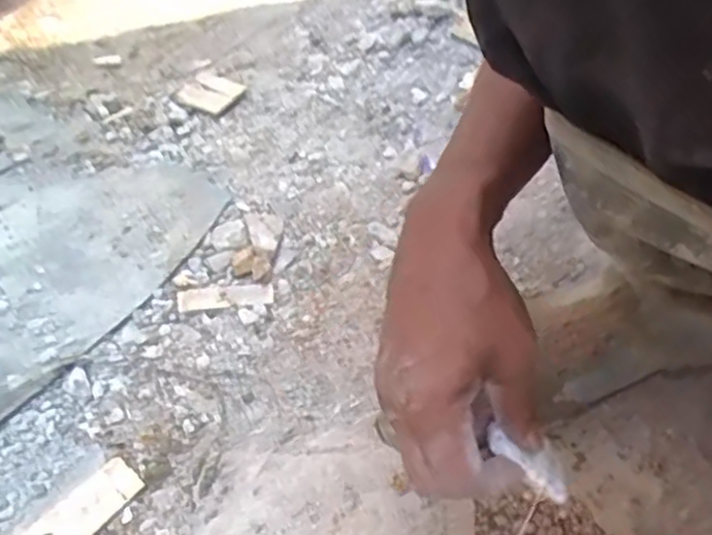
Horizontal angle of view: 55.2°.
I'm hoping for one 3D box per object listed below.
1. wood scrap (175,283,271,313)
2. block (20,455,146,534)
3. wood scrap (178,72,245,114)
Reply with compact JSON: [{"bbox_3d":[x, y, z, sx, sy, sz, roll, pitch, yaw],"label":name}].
[{"bbox_3d":[-0.121,0.027,0.632,0.087,0.005,0.026,-4,51,-5],"label":"wood scrap"},{"bbox_3d":[-0.194,0.174,0.482,0.036,0.010,0.093,27,42,19],"label":"block"},{"bbox_3d":[-0.181,-0.216,0.838,0.076,0.012,0.061,29,55,20],"label":"wood scrap"}]

